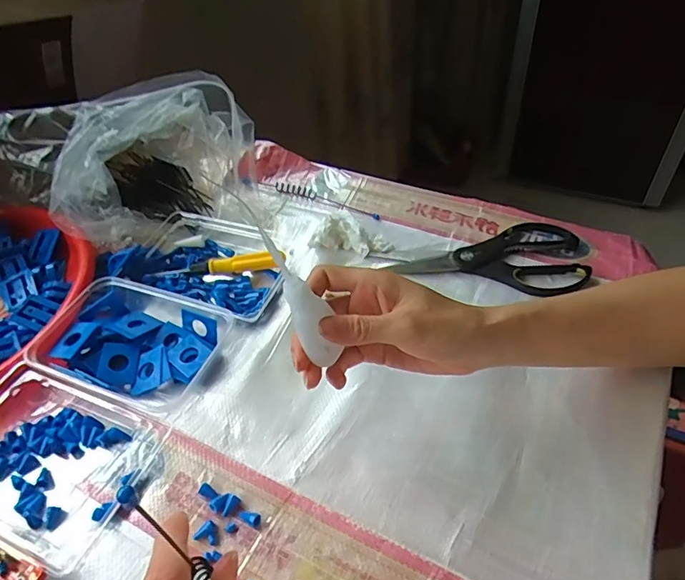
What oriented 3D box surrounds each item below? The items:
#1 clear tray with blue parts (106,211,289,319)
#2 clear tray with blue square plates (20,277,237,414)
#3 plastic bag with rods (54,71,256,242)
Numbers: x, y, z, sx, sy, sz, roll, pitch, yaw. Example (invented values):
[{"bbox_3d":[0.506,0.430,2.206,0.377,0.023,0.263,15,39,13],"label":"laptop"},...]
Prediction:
[{"bbox_3d":[-0.147,-0.028,0.535,0.173,0.034,0.121,11,48,16],"label":"clear tray with blue parts"},{"bbox_3d":[-0.195,0.046,0.467,0.147,0.034,0.120,13,49,18],"label":"clear tray with blue square plates"},{"bbox_3d":[-0.218,-0.159,0.592,0.205,0.108,0.177,-5,46,1],"label":"plastic bag with rods"}]

